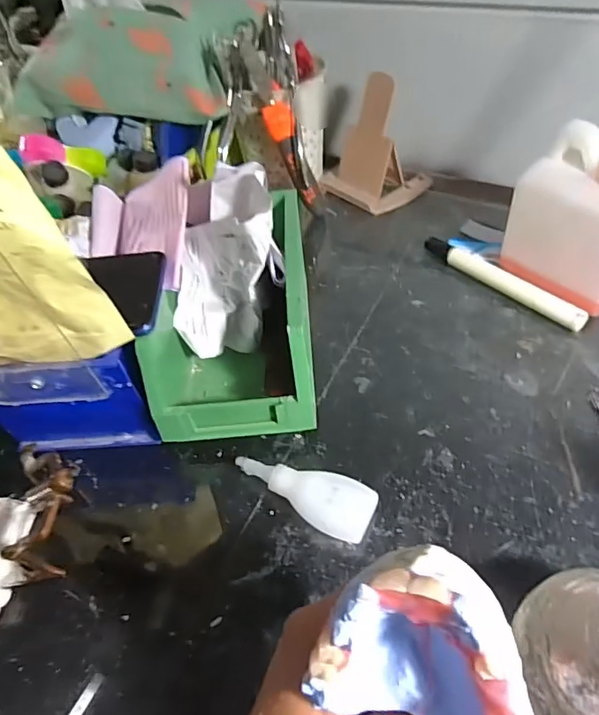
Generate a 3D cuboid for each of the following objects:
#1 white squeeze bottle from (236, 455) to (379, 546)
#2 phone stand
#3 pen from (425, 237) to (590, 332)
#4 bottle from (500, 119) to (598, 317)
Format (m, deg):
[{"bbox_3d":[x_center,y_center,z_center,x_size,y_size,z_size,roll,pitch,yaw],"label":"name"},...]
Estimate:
[{"bbox_3d":[0.001,0.081,0.302,0.086,0.023,0.033,16,53,19],"label":"white squeeze bottle"},{"bbox_3d":[0.073,-0.211,0.491,0.081,0.099,0.091,-36,55,-22],"label":"phone stand"},{"bbox_3d":[0.160,-0.062,0.402,0.017,0.017,0.141,-34,54,-21],"label":"pen"},{"bbox_3d":[0.210,-0.098,0.368,0.066,0.117,0.091,-35,54,-21],"label":"bottle"}]

